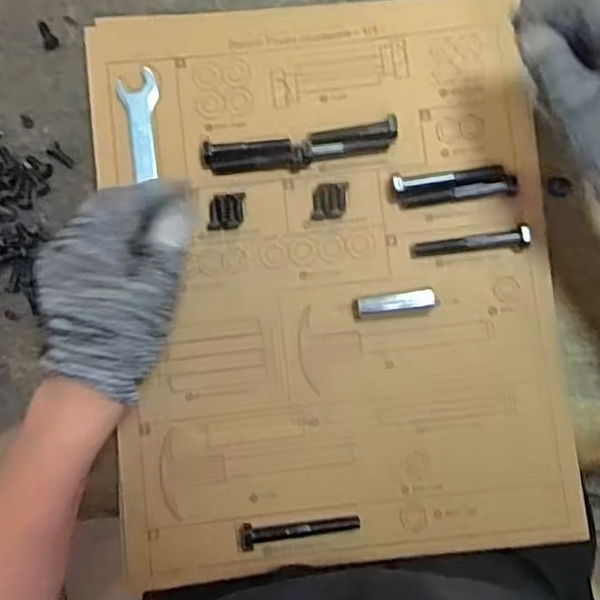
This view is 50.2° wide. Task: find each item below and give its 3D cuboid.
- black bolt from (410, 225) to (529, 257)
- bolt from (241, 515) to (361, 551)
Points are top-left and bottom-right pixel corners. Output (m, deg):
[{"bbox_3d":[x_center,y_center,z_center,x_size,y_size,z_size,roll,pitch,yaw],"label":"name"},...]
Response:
[{"bbox_3d":[0.114,-0.037,0.426,0.076,0.012,0.014,-9,86,0],"label":"black bolt"},{"bbox_3d":[0.001,0.150,0.412,0.075,0.018,0.014,-5,87,0],"label":"bolt"}]

